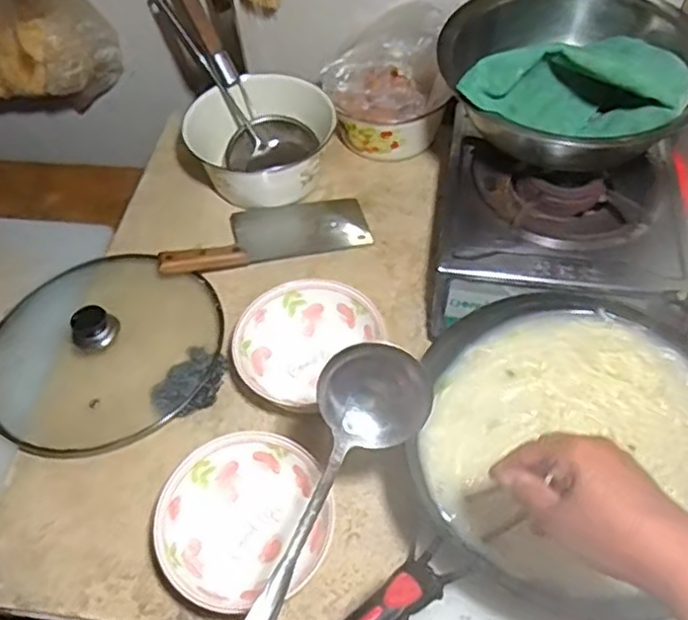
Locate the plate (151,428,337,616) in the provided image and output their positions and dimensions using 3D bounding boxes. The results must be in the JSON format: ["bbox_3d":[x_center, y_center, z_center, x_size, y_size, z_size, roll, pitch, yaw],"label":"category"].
[{"bbox_3d":[-0.099,0.217,0.692,0.163,0.058,0.172,-2,58,3],"label":"plate"}]

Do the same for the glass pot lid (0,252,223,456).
[{"bbox_3d":[-0.306,0.026,0.831,0.284,0.059,0.283,-2,58,3],"label":"glass pot lid"}]

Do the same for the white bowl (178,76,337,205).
[{"bbox_3d":[-0.113,-0.248,1.003,0.210,0.098,0.186,-24,60,-10],"label":"white bowl"}]

